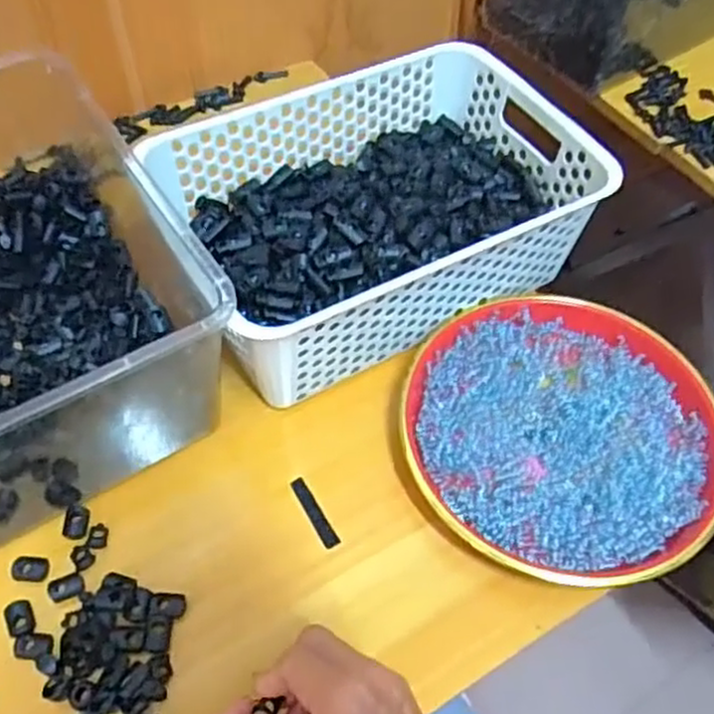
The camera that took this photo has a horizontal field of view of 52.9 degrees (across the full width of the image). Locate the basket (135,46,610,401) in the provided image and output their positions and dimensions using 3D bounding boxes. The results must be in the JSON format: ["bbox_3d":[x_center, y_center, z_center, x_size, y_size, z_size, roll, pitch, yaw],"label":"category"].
[{"bbox_3d":[0.017,-0.114,0.562,0.284,0.104,0.200,-25,60,-17],"label":"basket"}]

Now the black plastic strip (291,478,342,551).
[{"bbox_3d":[-0.028,0.103,0.477,0.009,0.004,0.052,-27,62,-18],"label":"black plastic strip"}]

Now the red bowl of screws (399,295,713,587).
[{"bbox_3d":[0.141,0.052,0.504,0.210,0.030,0.210,1,57,-2],"label":"red bowl of screws"}]

